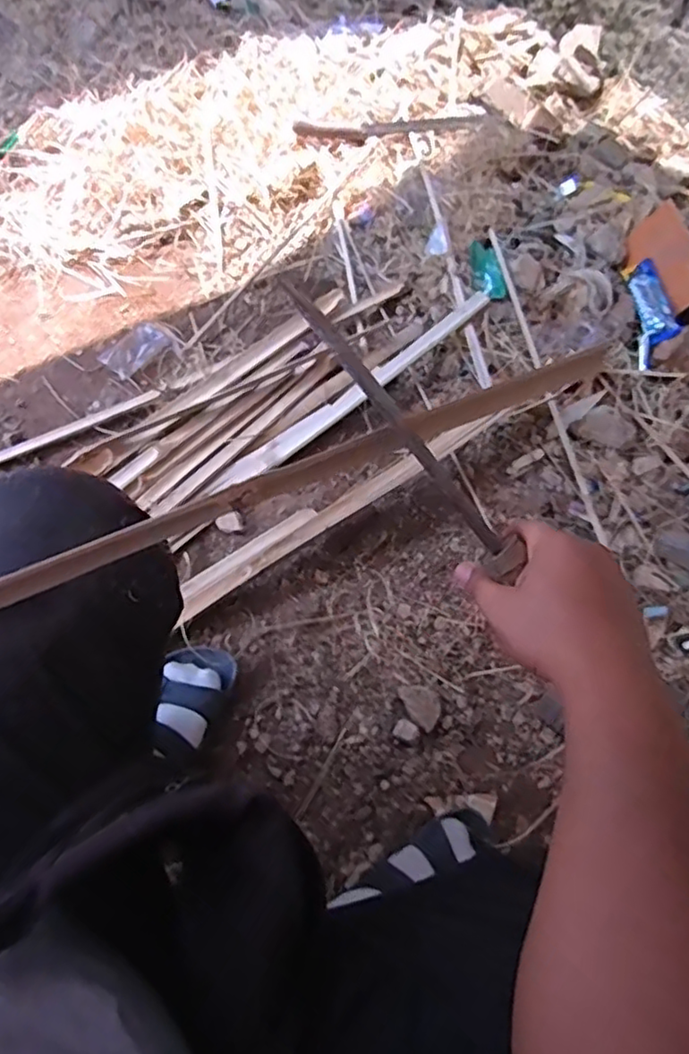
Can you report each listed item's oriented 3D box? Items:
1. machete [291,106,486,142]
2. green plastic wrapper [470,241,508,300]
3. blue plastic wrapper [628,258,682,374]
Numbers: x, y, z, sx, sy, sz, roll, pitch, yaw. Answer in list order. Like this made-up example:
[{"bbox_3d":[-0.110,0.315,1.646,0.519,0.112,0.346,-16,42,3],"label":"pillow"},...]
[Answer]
[{"bbox_3d":[0.090,-0.769,1.198,0.363,0.016,0.055,-8,68,-5],"label":"machete"},{"bbox_3d":[0.244,-0.438,1.076,0.050,0.012,0.122,-2,63,-5],"label":"green plastic wrapper"},{"bbox_3d":[0.490,-0.349,1.011,0.055,0.038,0.204,-1,66,-2],"label":"blue plastic wrapper"}]

